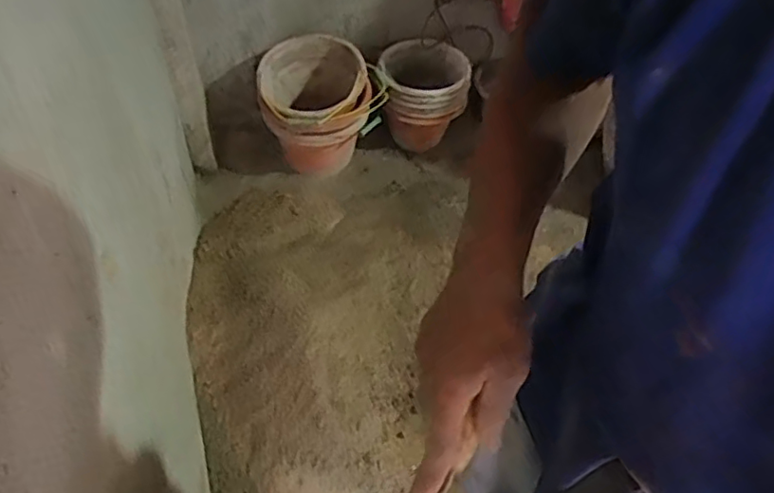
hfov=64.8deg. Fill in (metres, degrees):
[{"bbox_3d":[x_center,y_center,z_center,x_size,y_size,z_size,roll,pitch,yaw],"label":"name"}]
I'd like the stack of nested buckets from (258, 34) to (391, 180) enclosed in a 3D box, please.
[{"bbox_3d":[-0.161,-0.352,1.608,0.312,0.280,0.299,-11,52,-12],"label":"stack of nested buckets"}]

